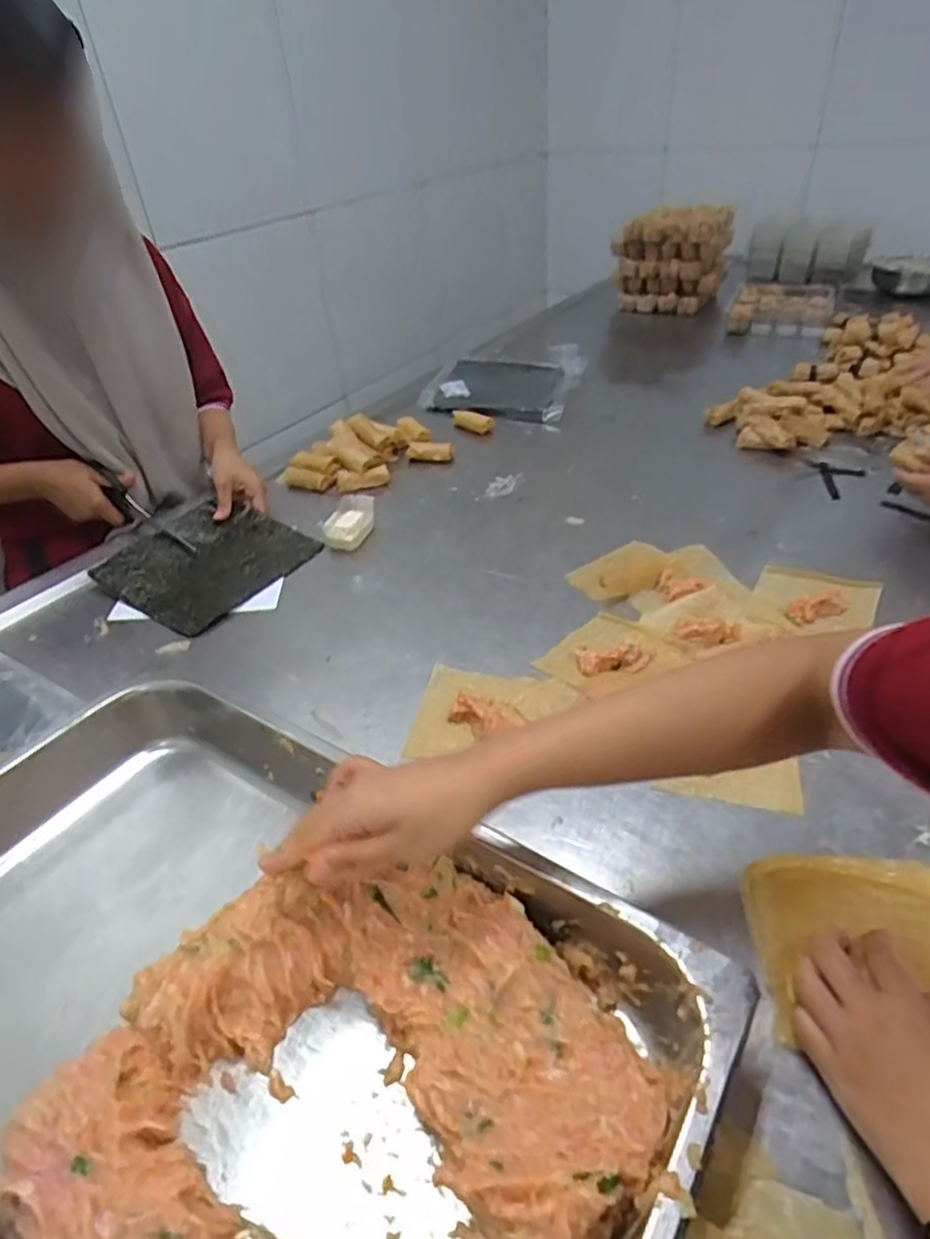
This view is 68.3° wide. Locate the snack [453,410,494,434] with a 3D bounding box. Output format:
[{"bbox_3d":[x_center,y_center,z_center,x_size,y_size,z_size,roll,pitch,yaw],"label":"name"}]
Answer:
[{"bbox_3d":[0.012,-0.331,1.135,0.085,0.019,0.033,27,48,35],"label":"snack"}]

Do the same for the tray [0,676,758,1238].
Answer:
[{"bbox_3d":[-0.141,0.223,0.408,0.513,0.070,0.315,21,44,28],"label":"tray"}]

